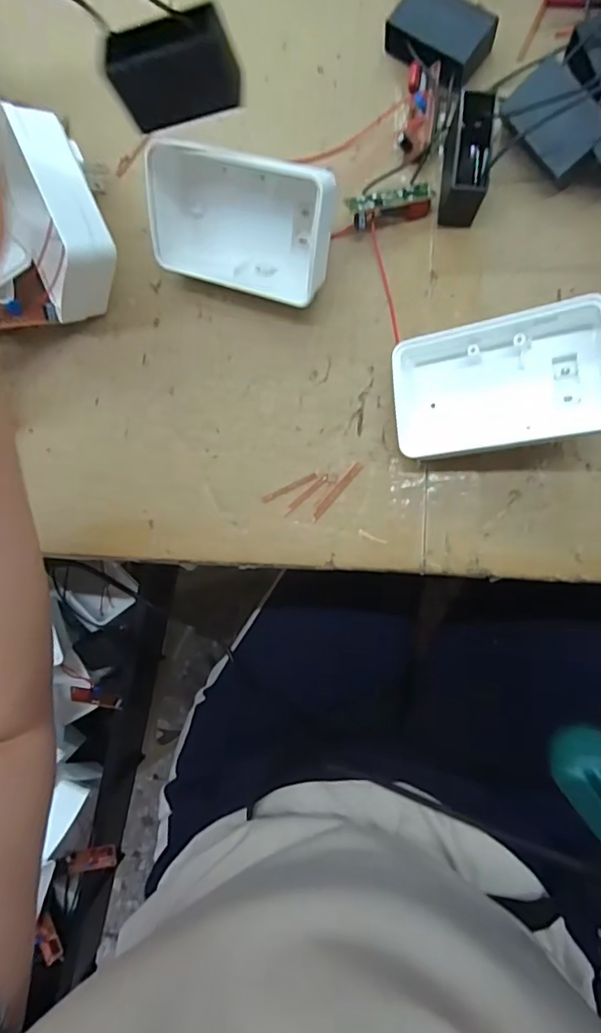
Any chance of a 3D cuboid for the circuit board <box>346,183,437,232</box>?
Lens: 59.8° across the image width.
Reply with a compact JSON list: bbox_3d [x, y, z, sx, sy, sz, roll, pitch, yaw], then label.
[{"bbox_3d":[0.045,-0.158,0.266,0.043,0.013,0.017,-12,85,-6],"label":"circuit board"}]

